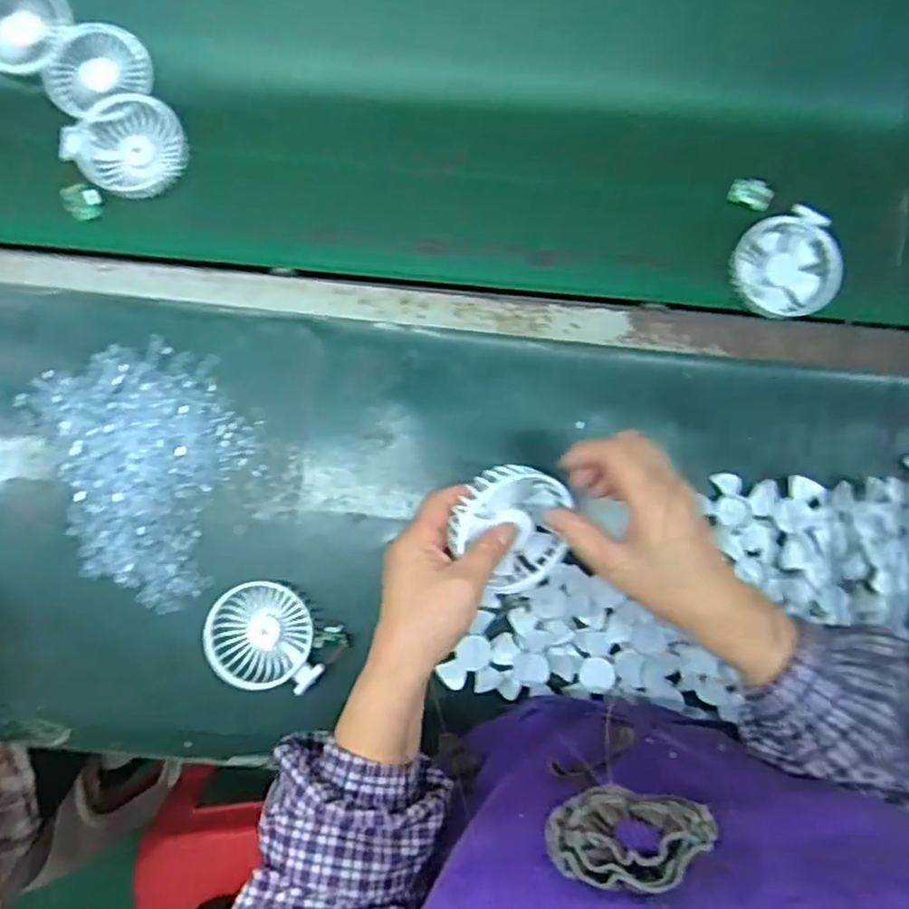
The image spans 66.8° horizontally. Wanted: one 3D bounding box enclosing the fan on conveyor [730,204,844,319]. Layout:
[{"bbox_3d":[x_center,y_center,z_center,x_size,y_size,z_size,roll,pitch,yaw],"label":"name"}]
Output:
[{"bbox_3d":[0.302,-0.176,0.631,0.092,0.026,0.098,1,86,-1],"label":"fan on conveyor"}]

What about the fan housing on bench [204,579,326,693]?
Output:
[{"bbox_3d":[-0.165,0.159,0.603,0.097,0.022,0.087,5,85,-1],"label":"fan housing on bench"}]

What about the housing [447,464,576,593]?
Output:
[{"bbox_3d":[0.038,0.053,0.480,0.088,0.026,0.088,-10,112,-27],"label":"housing"}]

